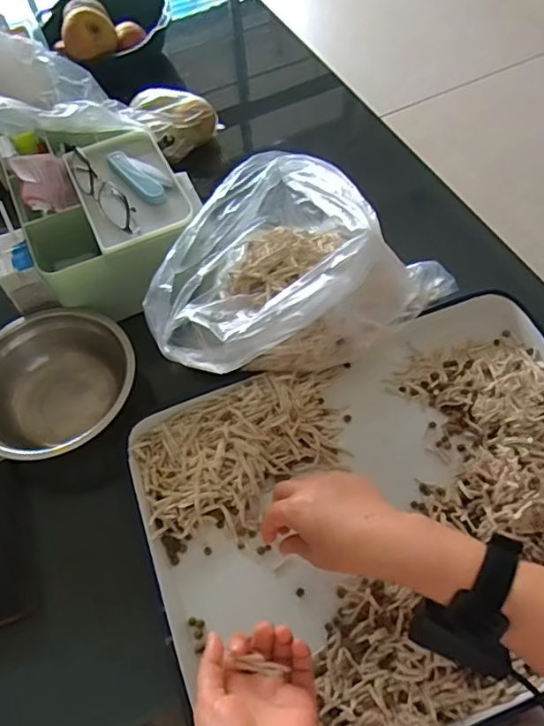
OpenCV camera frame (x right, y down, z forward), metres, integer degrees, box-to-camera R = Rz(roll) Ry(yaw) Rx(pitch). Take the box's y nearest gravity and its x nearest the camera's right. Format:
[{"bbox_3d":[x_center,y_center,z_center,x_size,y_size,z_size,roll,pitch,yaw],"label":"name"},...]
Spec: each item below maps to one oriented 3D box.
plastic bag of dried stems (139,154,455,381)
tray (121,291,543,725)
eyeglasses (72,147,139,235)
[{"bbox_3d":[0.028,-0.087,0.552,0.204,0.187,0.278,33,66,20],"label":"plastic bag of dried stems"},{"bbox_3d":[0.116,0.135,0.514,0.448,0.041,0.353,-20,60,-9],"label":"tray"},{"bbox_3d":[-0.190,-0.196,0.607,0.030,0.034,0.142,-36,64,-17],"label":"eyeglasses"}]

